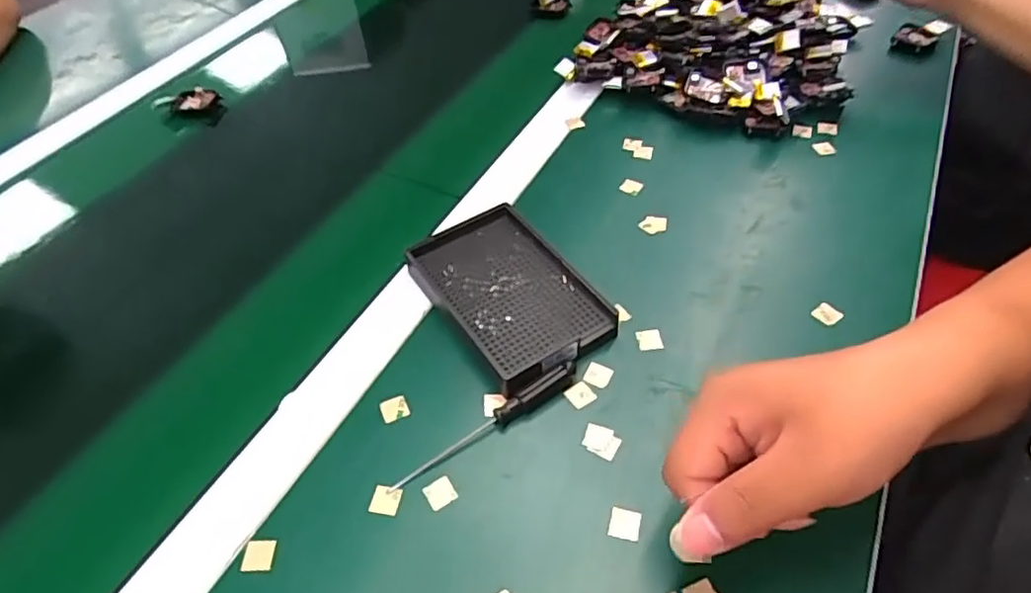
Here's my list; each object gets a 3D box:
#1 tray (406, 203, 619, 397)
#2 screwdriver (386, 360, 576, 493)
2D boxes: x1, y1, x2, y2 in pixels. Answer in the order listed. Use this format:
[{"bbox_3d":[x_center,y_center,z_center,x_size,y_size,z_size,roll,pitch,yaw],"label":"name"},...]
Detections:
[{"bbox_3d":[-0.004,-0.003,0.433,0.091,0.028,0.137,-29,53,-20],"label":"tray"},{"bbox_3d":[-0.017,0.076,0.371,0.130,0.013,0.011,-28,53,-19],"label":"screwdriver"}]

